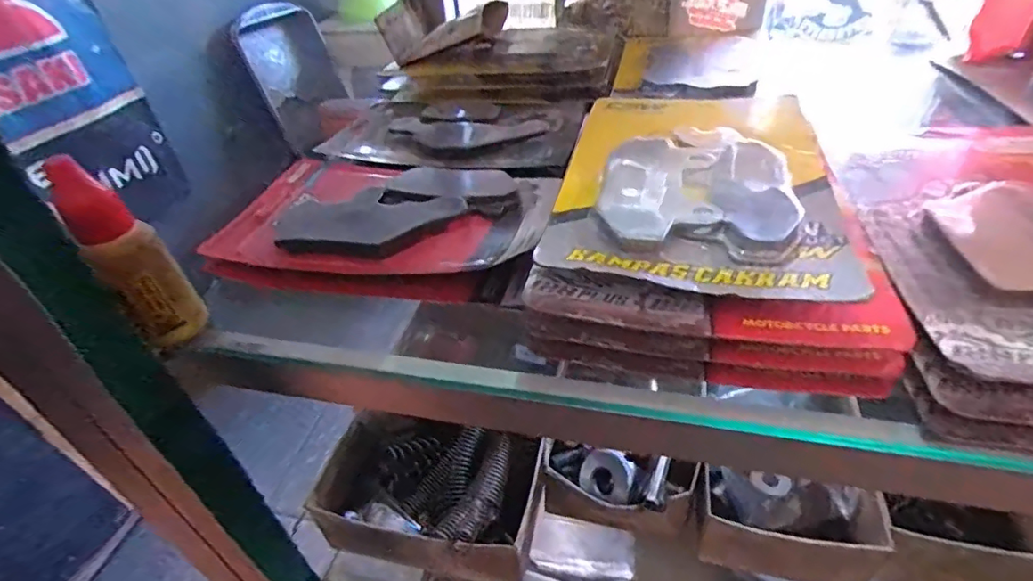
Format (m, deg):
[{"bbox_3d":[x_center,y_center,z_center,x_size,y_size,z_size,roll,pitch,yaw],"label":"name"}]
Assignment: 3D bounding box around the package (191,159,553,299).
[{"bbox_3d":[-0.059,-0.034,0.242,0.143,0.014,0.092,6,43,13],"label":"package"}]

